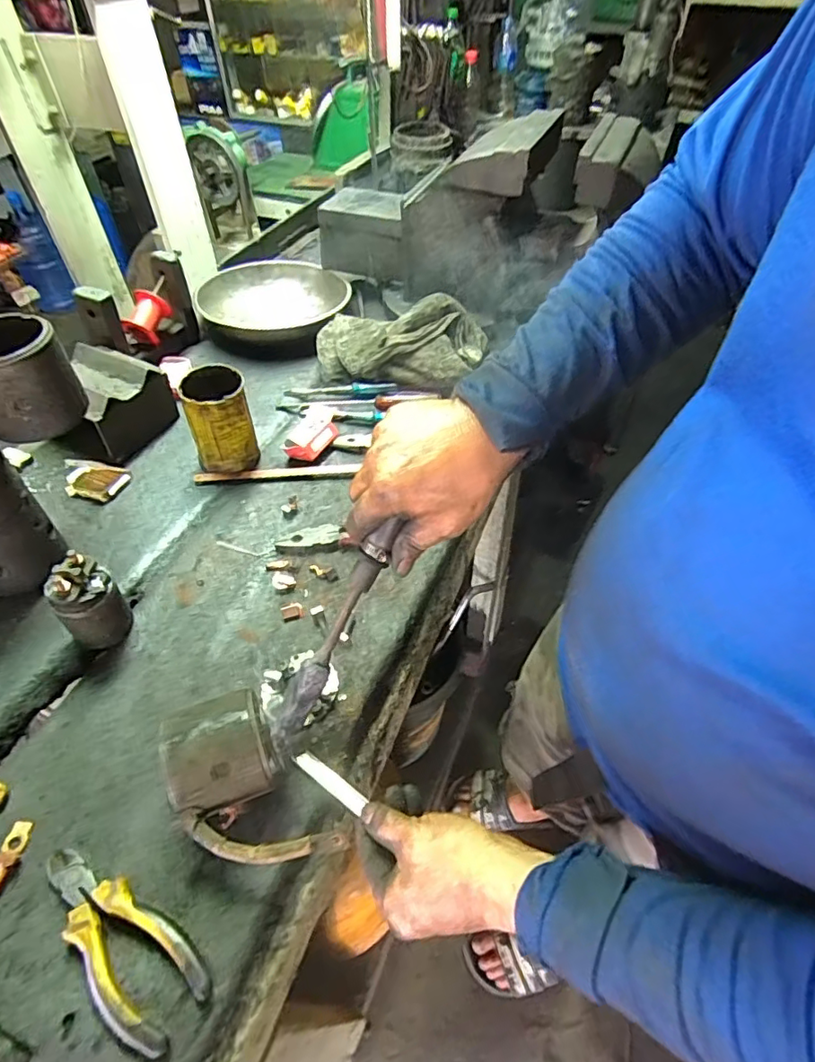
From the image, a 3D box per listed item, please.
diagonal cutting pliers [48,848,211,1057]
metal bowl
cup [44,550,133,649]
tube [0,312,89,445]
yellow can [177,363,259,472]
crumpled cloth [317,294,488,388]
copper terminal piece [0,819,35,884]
[{"bbox_3d":[-0.207,0.280,0.377,0.154,0.021,0.055,27,54,22],"label":"diagonal cutting pliers"},{"bbox_3d":[-0.216,-0.369,0.908,0.239,0.077,0.243,0,49,0],"label":"metal bowl"},{"bbox_3d":[-0.292,0.067,0.502,0.055,0.096,0.058,33,57,25],"label":"cup"},{"bbox_3d":[-0.351,-0.139,0.488,0.090,0.081,0.088,-35,57,-26],"label":"tube"},{"bbox_3d":[-0.225,-0.135,0.656,0.071,0.106,0.069,0,49,0],"label":"yellow can"},{"bbox_3d":[-0.011,-0.274,0.781,0.254,0.081,0.124,14,51,12],"label":"crumpled cloth"},{"bbox_3d":[-0.302,0.247,0.408,0.017,0.011,0.058,-2,38,-1],"label":"copper terminal piece"}]

